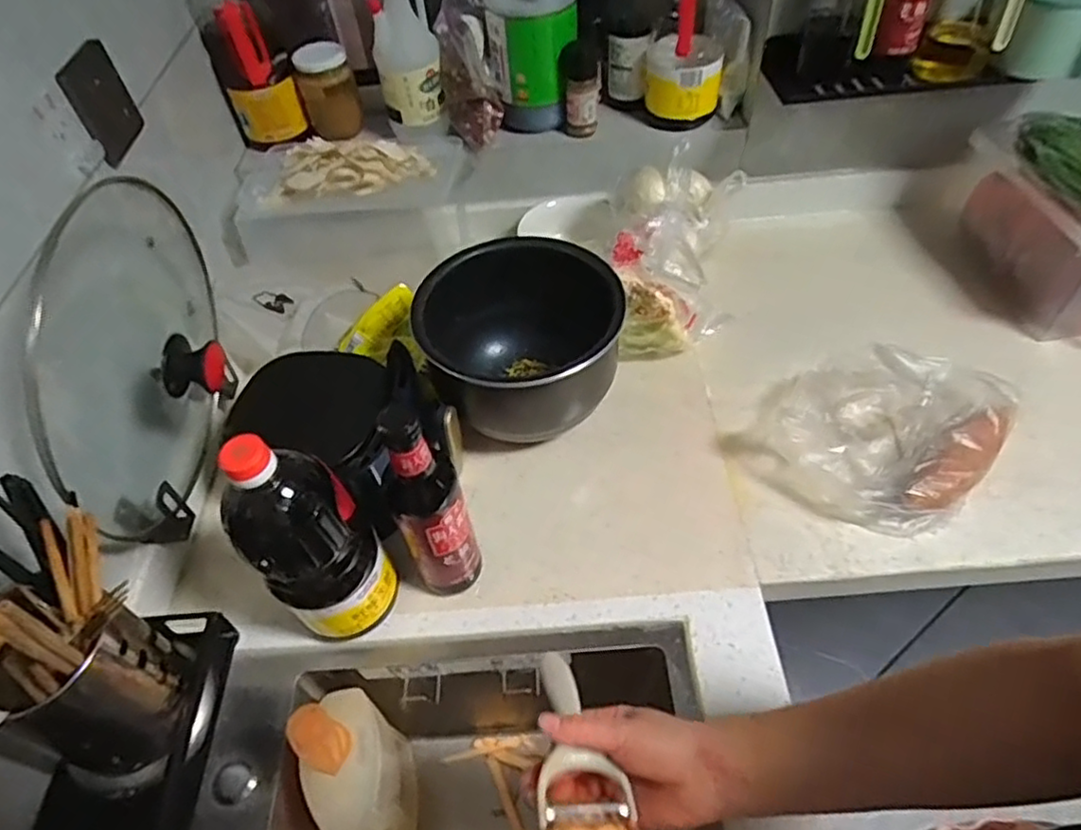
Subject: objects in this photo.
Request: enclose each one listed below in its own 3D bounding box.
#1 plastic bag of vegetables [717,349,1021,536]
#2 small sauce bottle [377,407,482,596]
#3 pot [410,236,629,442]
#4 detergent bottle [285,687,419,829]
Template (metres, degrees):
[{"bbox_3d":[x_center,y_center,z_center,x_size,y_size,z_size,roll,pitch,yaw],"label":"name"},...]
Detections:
[{"bbox_3d":[0.369,-0.001,0.727,0.230,0.085,0.253,34,60,28],"label":"plastic bag of vegetables"},{"bbox_3d":[-0.096,0.085,0.589,0.066,0.247,0.057,-15,51,-8],"label":"small sauce bottle"},{"bbox_3d":[-0.024,-0.085,0.774,0.215,0.153,0.228,-2,50,3],"label":"pot"},{"bbox_3d":[-0.165,0.328,0.617,0.052,0.279,0.118,-5,50,0],"label":"detergent bottle"}]

